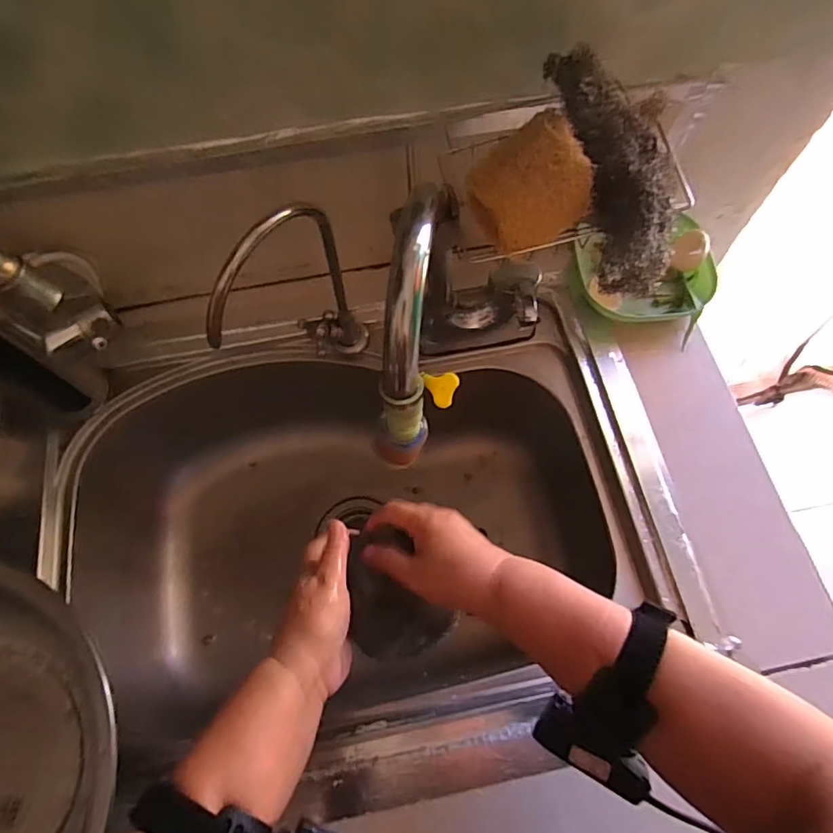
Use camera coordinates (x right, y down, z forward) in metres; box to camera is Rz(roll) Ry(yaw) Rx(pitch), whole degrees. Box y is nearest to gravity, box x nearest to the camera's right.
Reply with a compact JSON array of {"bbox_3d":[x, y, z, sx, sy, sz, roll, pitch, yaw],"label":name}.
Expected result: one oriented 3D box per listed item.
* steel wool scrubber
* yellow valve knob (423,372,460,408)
[{"bbox_3d":[0.151,-0.178,0.374,0.080,0.049,0.179,-18,93,-7],"label":"steel wool scrubber"},{"bbox_3d":[0.018,-0.018,0.361,0.024,0.010,0.023,2,100,12],"label":"yellow valve knob"}]

